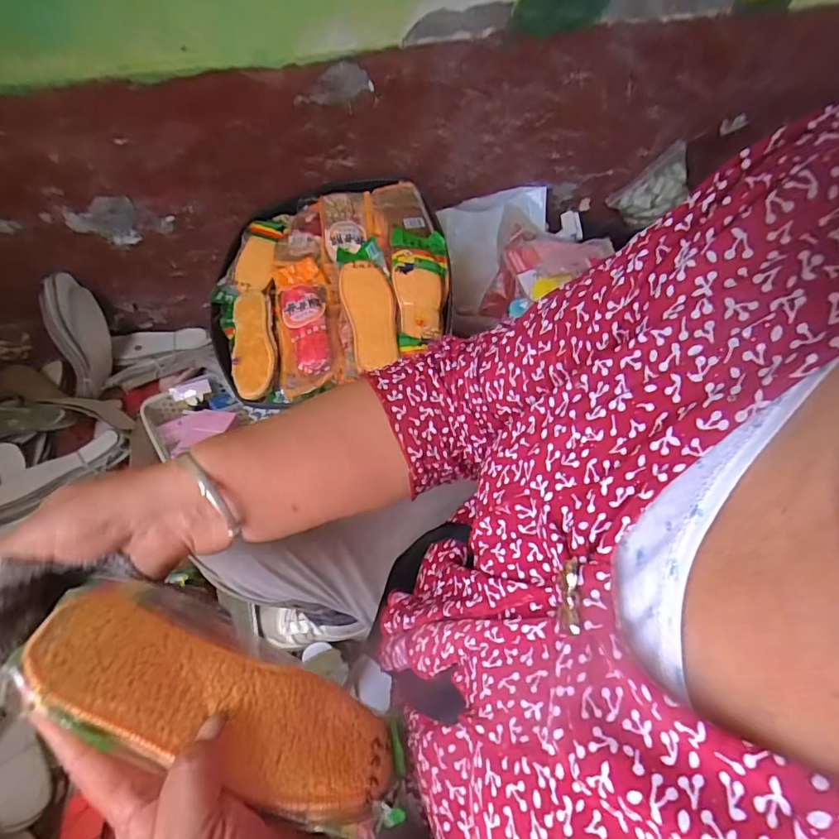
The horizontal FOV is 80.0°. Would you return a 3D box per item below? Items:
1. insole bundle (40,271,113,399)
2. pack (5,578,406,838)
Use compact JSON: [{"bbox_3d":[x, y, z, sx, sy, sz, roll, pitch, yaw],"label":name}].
[{"bbox_3d":[-0.665,-0.162,0.980,0.076,0.234,0.084,-12,13,-9],"label":"insole bundle"},{"bbox_3d":[-0.097,0.153,0.275,0.208,0.016,0.082,37,25,-16],"label":"pack"}]

